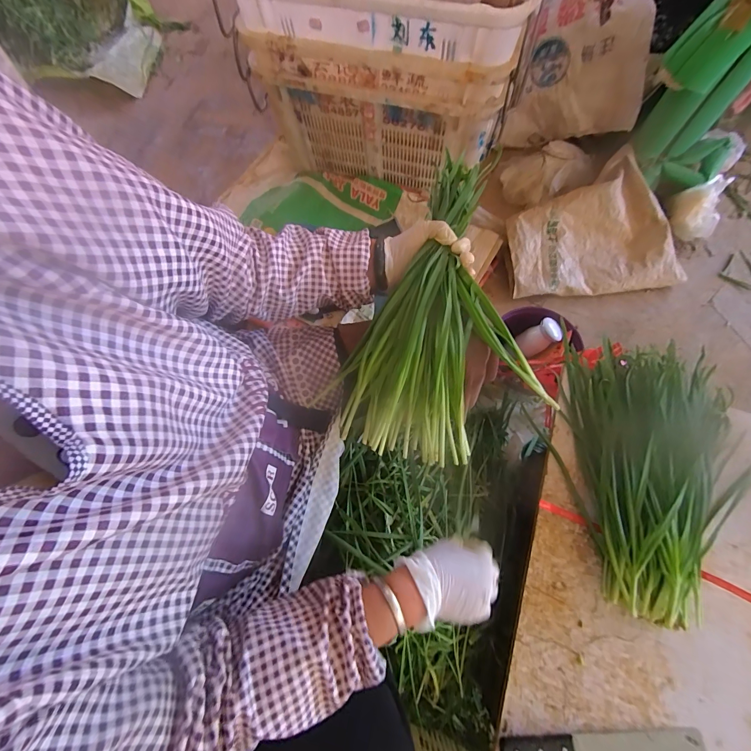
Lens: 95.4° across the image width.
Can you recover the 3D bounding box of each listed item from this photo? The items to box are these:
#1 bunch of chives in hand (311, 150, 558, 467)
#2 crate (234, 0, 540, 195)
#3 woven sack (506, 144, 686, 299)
[{"bbox_3d":[0.113,-0.064,0.456,0.245,0.118,0.378,29,72,11],"label":"bunch of chives in hand"},{"bbox_3d":[0.046,-0.854,0.922,0.651,0.448,0.473,12,73,6],"label":"crate"},{"bbox_3d":[0.631,-0.438,1.020,0.473,0.150,0.379,-5,69,-1],"label":"woven sack"}]

